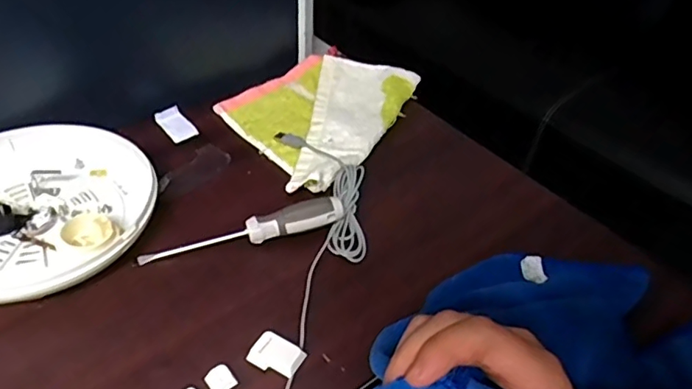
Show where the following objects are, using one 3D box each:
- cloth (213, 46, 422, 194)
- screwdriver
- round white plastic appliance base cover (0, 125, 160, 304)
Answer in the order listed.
[{"bbox_3d":[-0.026,-0.104,0.625,0.176,0.015,0.226,31,48,25],"label":"cloth"},{"bbox_3d":[-0.088,0.030,0.476,0.174,0.026,0.020,-8,44,-15],"label":"screwdriver"},{"bbox_3d":[-0.271,0.008,0.477,0.199,0.033,0.195,3,42,-3],"label":"round white plastic appliance base cover"}]

